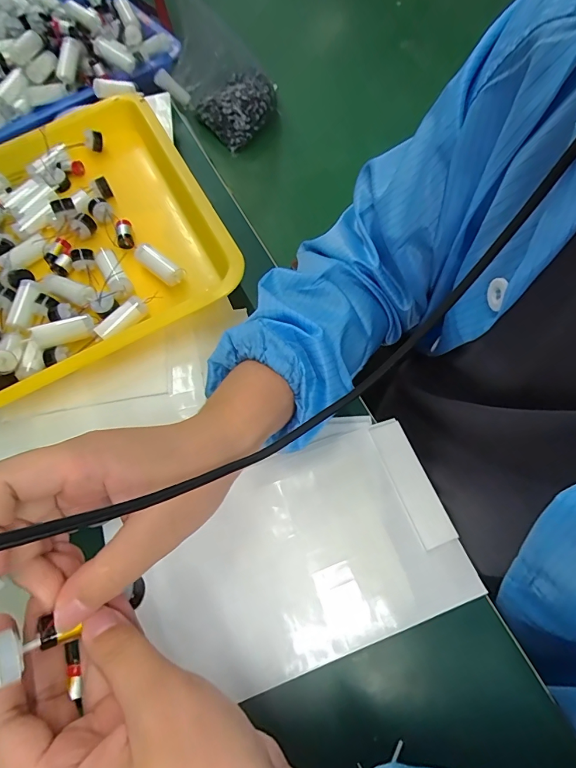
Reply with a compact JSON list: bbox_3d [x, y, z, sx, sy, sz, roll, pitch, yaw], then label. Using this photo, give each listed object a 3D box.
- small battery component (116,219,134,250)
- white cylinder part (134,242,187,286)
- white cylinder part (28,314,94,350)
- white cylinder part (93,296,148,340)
[{"bbox_3d":[-0.161,-0.147,0.412,0.014,0.014,0.029,-8,77,-3],"label":"small battery component"},{"bbox_3d":[-0.120,-0.110,0.386,0.052,0.019,0.017,37,70,17],"label":"white cylinder part"},{"bbox_3d":[-0.193,-0.046,0.358,0.047,0.015,0.017,-22,65,-26],"label":"white cylinder part"},{"bbox_3d":[-0.146,-0.058,0.365,0.046,0.014,0.015,-39,70,-16],"label":"white cylinder part"}]

